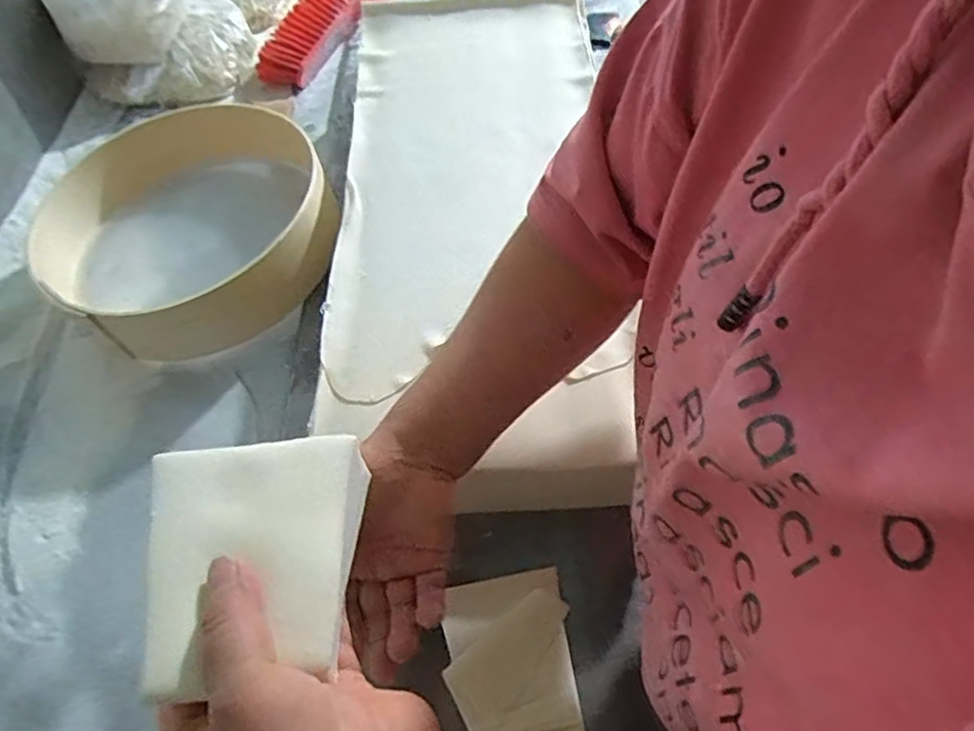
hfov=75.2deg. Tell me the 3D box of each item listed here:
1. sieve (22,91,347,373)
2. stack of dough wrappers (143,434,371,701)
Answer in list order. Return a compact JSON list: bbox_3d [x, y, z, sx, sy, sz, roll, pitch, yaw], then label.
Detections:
[{"bbox_3d":[-0.313,-0.147,0.662,0.285,0.094,0.287,-1,57,2],"label":"sieve"},{"bbox_3d":[-0.095,0.074,0.262,0.084,0.005,0.103,-5,49,-14],"label":"stack of dough wrappers"}]

